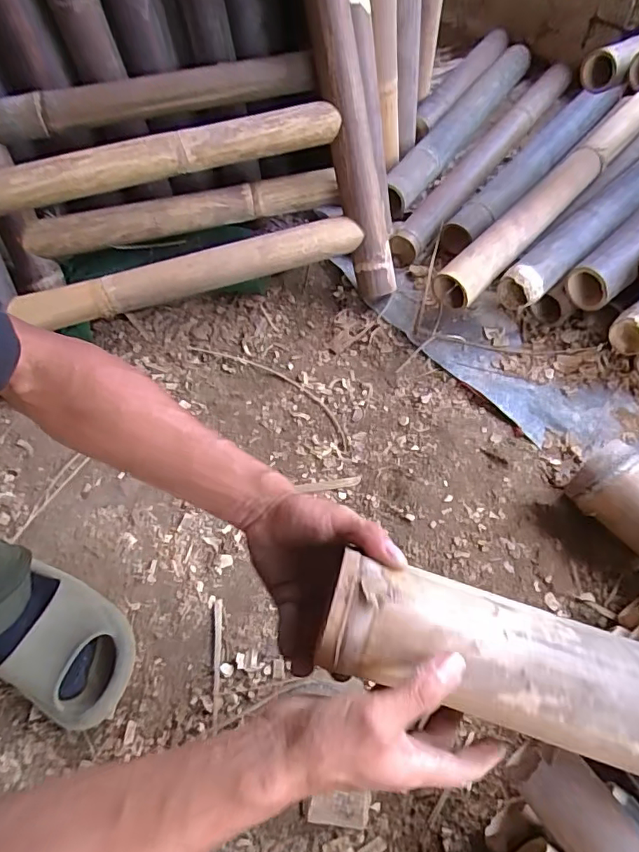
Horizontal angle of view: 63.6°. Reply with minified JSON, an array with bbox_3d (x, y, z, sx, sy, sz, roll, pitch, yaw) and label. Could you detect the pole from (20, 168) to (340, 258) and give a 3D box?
[{"bbox_3d":[-0.202,-0.321,0.781,0.459,0.050,0.042,-11,57,-6],"label":"pole"}]

